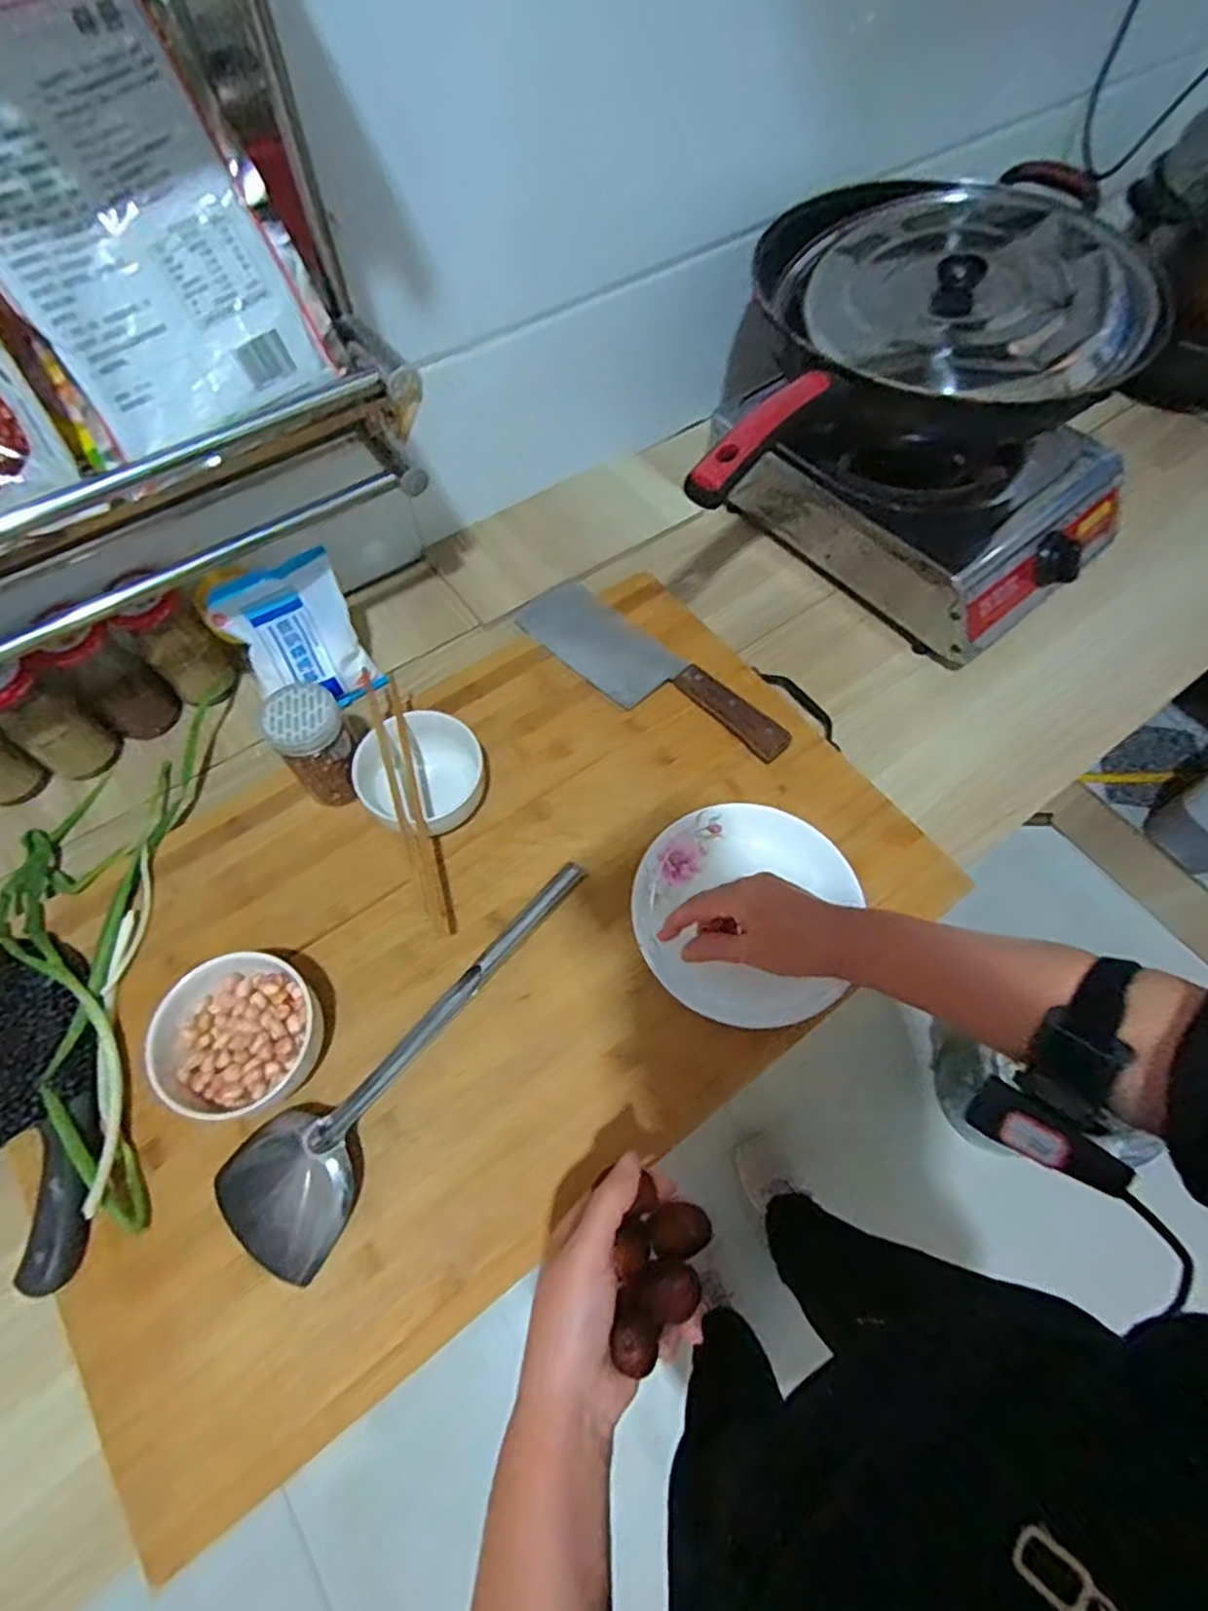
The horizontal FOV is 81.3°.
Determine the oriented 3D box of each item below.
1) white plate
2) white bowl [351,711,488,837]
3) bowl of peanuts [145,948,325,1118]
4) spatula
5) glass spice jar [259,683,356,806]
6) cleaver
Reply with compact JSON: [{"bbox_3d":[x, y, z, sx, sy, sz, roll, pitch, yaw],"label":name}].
[{"bbox_3d":[0.106,0.078,0.543,0.162,0.026,0.168,-1,62,2],"label":"white plate"},{"bbox_3d":[-0.152,-0.025,0.590,0.090,0.055,0.107,36,69,16],"label":"white bowl"},{"bbox_3d":[-0.251,0.161,0.489,0.104,0.068,0.100,0,63,0],"label":"bowl of peanuts"},{"bbox_3d":[-0.135,0.160,0.509,0.093,0.033,0.339,33,68,16],"label":"spatula"},{"bbox_3d":[-0.226,-0.045,0.564,0.056,0.087,0.066,-31,67,-14],"label":"glass spice jar"},{"bbox_3d":[0.039,-0.126,0.664,0.084,0.026,0.287,-41,70,-18],"label":"cleaver"}]

